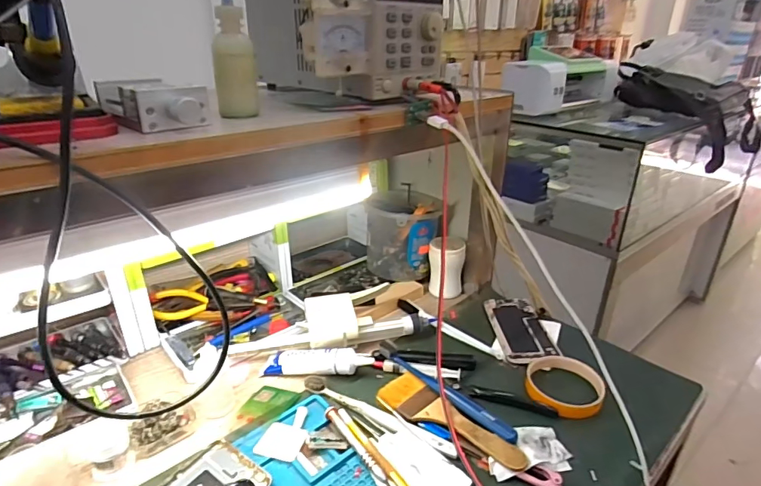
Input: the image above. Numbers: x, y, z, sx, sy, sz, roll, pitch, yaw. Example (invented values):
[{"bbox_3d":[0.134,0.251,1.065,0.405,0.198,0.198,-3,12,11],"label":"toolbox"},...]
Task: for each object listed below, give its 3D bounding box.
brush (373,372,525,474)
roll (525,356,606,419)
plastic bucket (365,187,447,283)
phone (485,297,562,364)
[{"bbox_3d":[0.065,0.182,0.465,0.052,0.009,0.162,-20,32,-38],"label":"brush"},{"bbox_3d":[0.207,0.160,0.513,0.081,0.019,0.077,0,25,0],"label":"roll"},{"bbox_3d":[0.033,-0.012,0.733,0.108,0.113,0.110,0,25,0],"label":"plastic bucket"},{"bbox_3d":[0.189,0.116,0.625,0.071,0.015,0.152,-1,25,-3],"label":"phone"}]

